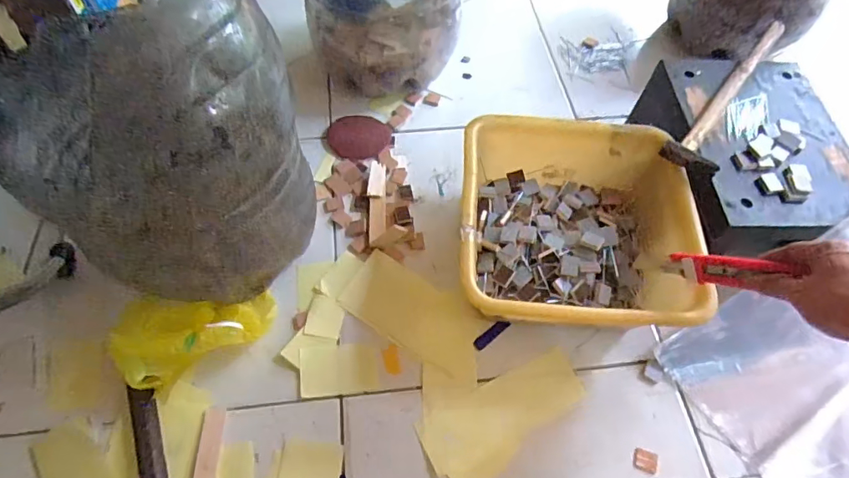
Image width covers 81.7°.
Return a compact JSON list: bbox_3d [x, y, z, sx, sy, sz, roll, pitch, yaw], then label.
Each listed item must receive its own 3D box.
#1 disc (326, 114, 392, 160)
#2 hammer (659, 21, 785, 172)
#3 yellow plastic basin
[{"bbox_3d":[-0.102,-0.158,0.763,0.097,0.005,0.096,1,53,-2],"label":"disc"},{"bbox_3d":[0.416,-0.191,0.639,0.061,0.023,0.315,40,66,18],"label":"hammer"},{"bbox_3d":[0.178,-0.008,0.616,0.265,0.123,0.262,5,60,0],"label":"yellow plastic basin"}]

